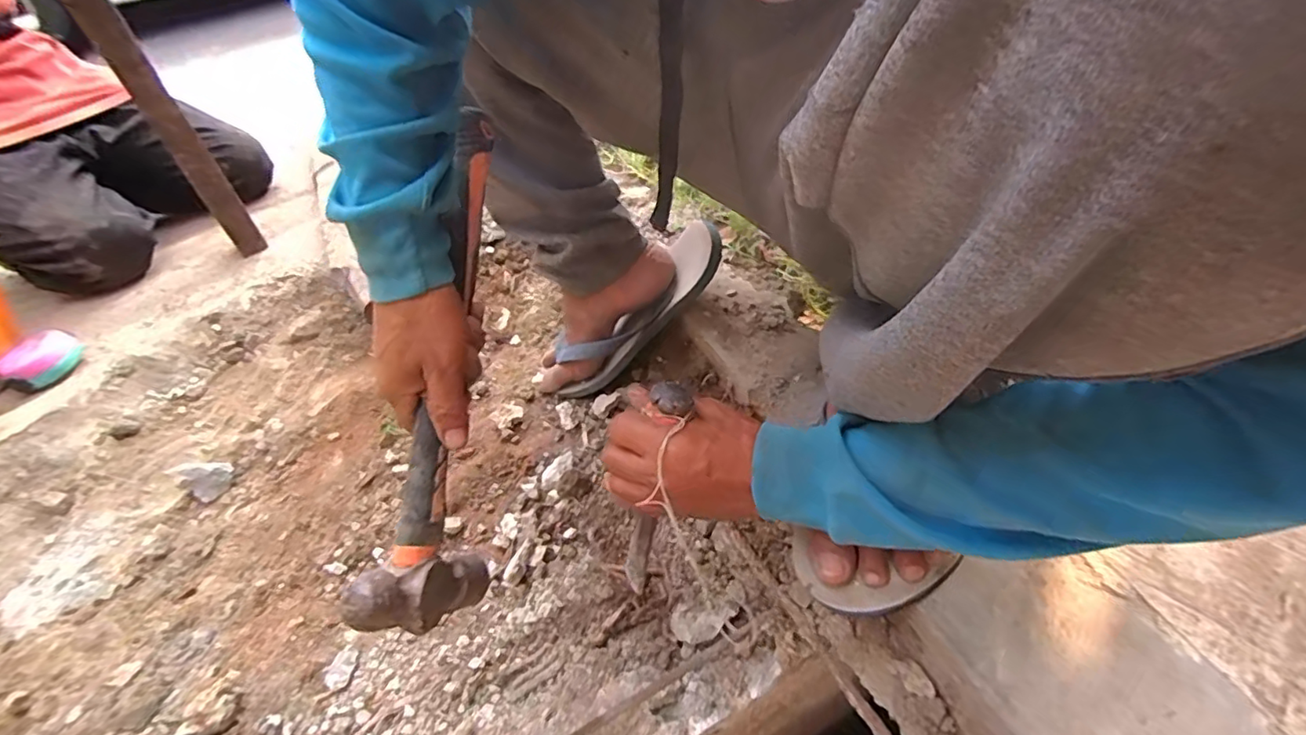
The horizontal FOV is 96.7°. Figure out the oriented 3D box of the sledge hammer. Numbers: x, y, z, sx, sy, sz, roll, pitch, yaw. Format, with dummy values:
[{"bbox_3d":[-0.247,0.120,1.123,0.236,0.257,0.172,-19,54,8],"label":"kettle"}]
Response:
[{"bbox_3d":[-0.139,-0.006,0.407,0.042,0.108,0.354,2,80,8],"label":"sledge hammer"}]

